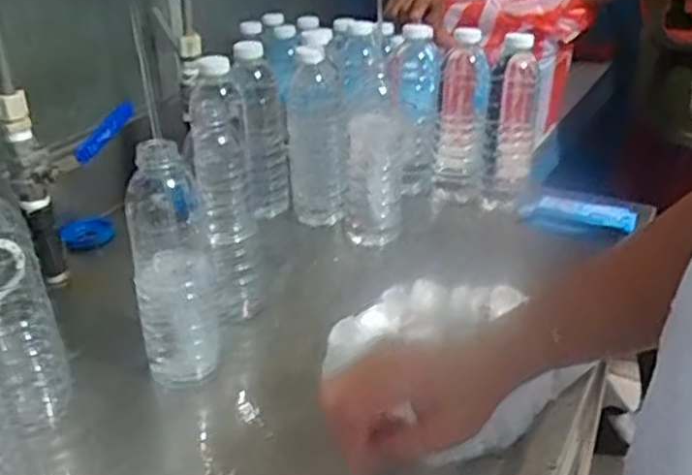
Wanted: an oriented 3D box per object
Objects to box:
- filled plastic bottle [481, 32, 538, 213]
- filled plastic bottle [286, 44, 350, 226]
[{"bbox_3d":[0.192,-0.125,0.845,0.057,0.204,0.052,5,29,12],"label":"filled plastic bottle"},{"bbox_3d":[-0.031,-0.106,0.827,0.067,0.201,0.055,-5,28,-6],"label":"filled plastic bottle"}]

